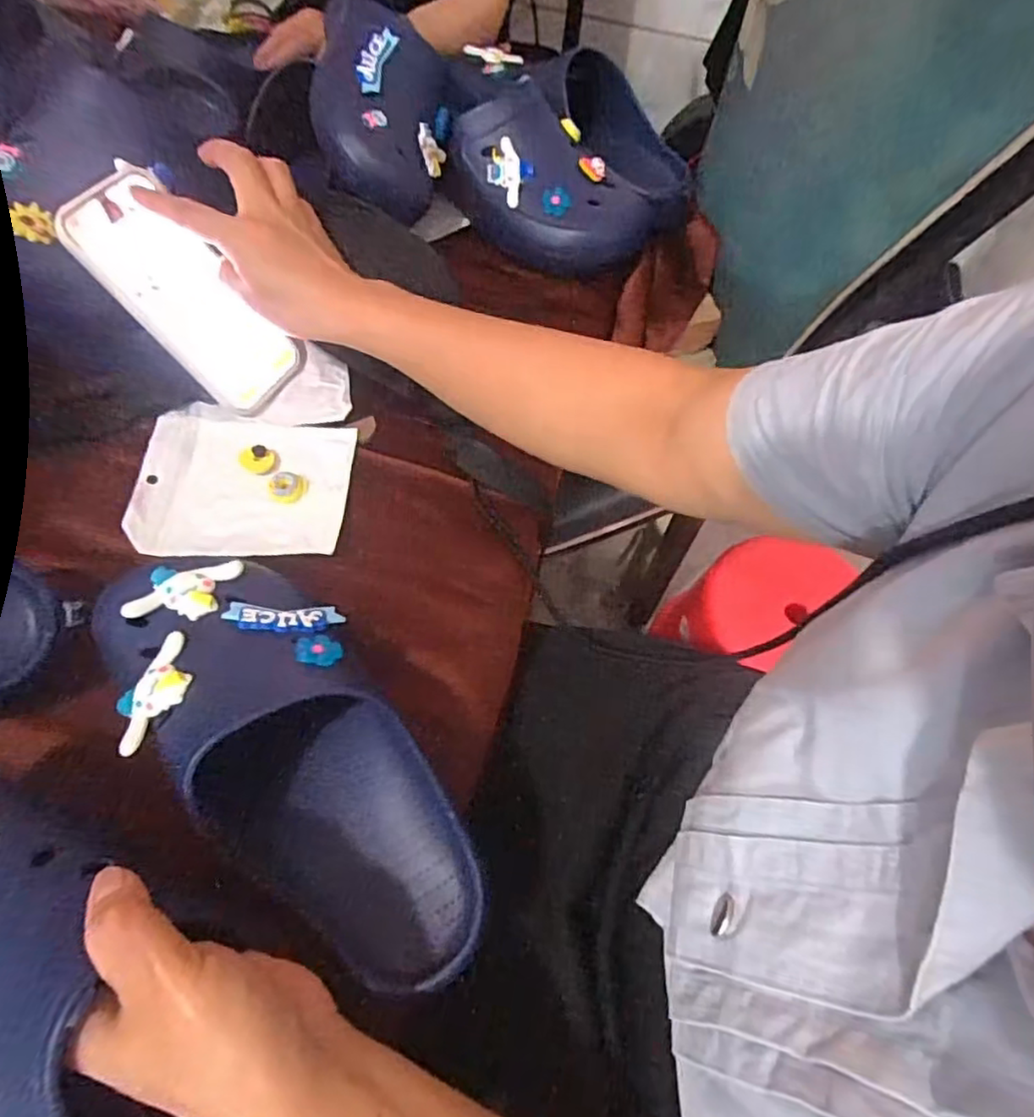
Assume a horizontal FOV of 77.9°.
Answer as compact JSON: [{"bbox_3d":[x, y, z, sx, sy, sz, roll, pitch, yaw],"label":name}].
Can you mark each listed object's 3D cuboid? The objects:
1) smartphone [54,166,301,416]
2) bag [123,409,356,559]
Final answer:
[{"bbox_3d":[-0.240,-0.190,0.470,0.012,0.165,0.081,12,56,47],"label":"smartphone"},{"bbox_3d":[-0.197,-0.054,0.465,0.140,0.017,0.117,2,61,-3],"label":"bag"}]

